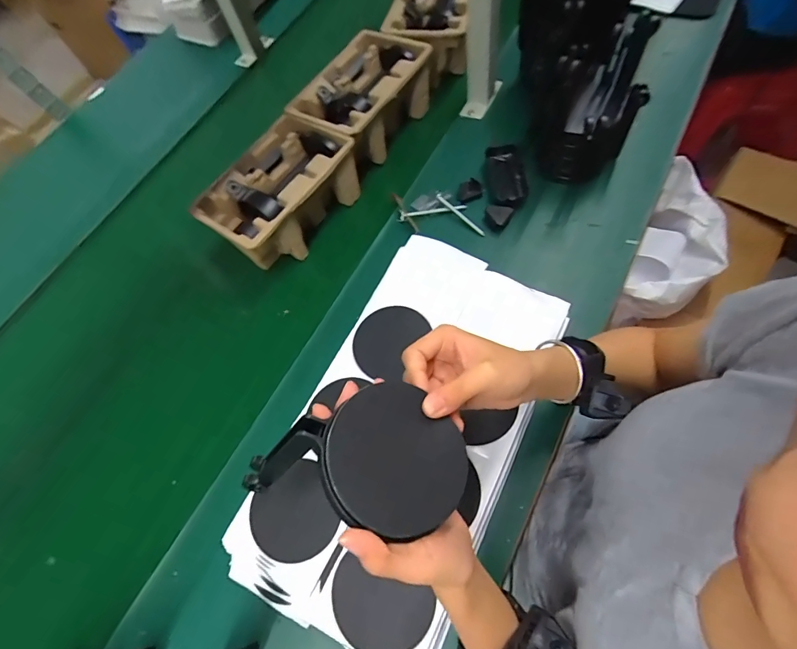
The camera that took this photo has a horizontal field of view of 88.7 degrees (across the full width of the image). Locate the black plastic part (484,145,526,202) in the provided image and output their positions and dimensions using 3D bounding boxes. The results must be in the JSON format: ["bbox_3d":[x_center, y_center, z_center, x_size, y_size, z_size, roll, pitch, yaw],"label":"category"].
[{"bbox_3d":[0.163,-0.229,0.623,0.053,0.021,0.113,-2,61,3],"label":"black plastic part"}]

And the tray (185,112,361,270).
[{"bbox_3d":[-0.182,-0.196,0.622,0.145,0.111,0.214,31,68,19],"label":"tray"}]

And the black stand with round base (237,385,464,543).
[{"bbox_3d":[-0.023,0.091,0.285,0.126,0.050,0.090,25,56,-7],"label":"black stand with round base"}]

